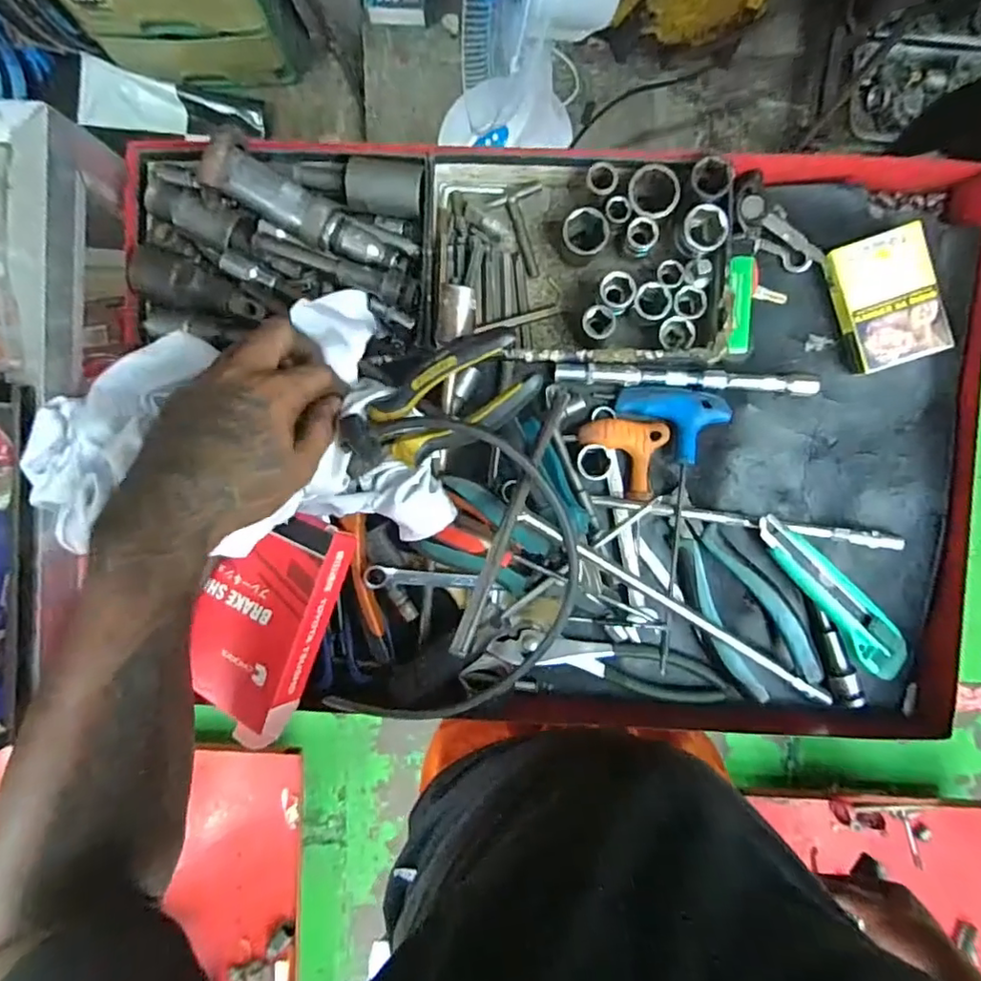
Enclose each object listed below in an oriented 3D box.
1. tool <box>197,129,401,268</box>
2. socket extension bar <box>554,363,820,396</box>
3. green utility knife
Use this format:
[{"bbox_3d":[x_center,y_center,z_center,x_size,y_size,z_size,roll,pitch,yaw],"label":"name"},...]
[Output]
[{"bbox_3d":[-0.126,-0.194,0.403,0.131,0.031,0.039,27,93,-15],"label":"tool"},{"bbox_3d":[0.146,-0.084,0.438,0.190,0.009,0.013,4,92,2],"label":"socket extension bar"},{"bbox_3d":[0.252,0.075,0.426,0.033,0.011,0.148,-42,90,3],"label":"green utility knife"}]

